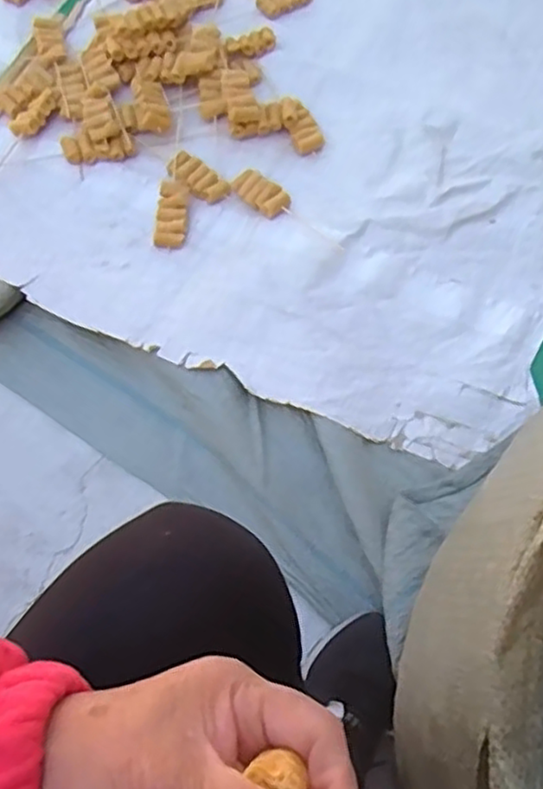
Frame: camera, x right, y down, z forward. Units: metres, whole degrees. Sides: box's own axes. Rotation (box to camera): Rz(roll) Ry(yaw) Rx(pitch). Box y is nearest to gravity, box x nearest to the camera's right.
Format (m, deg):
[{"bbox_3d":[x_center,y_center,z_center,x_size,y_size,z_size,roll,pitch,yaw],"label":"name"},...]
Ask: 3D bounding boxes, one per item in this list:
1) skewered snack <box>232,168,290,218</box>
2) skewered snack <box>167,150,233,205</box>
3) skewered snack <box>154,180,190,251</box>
[{"bbox_3d":[-0.018,-0.273,0.935,0.088,0.030,0.038,42,72,16],"label":"skewered snack"},{"bbox_3d":[-0.106,-0.305,0.969,0.099,0.018,0.045,37,71,15],"label":"skewered snack"},{"bbox_3d":[-0.134,-0.244,0.936,0.040,0.018,0.108,2,66,0],"label":"skewered snack"}]

